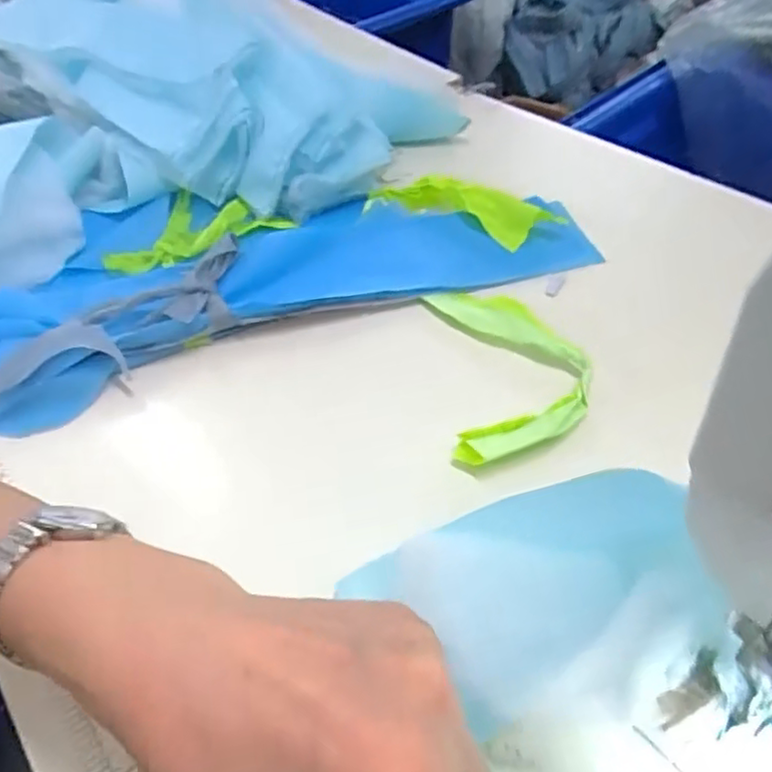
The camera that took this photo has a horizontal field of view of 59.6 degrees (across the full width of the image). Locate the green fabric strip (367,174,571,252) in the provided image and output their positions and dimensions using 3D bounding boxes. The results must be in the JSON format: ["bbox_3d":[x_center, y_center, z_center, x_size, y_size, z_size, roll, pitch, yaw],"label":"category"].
[{"bbox_3d":[0.053,-0.121,0.466,0.125,0.016,0.046,18,50,22],"label":"green fabric strip"}]

